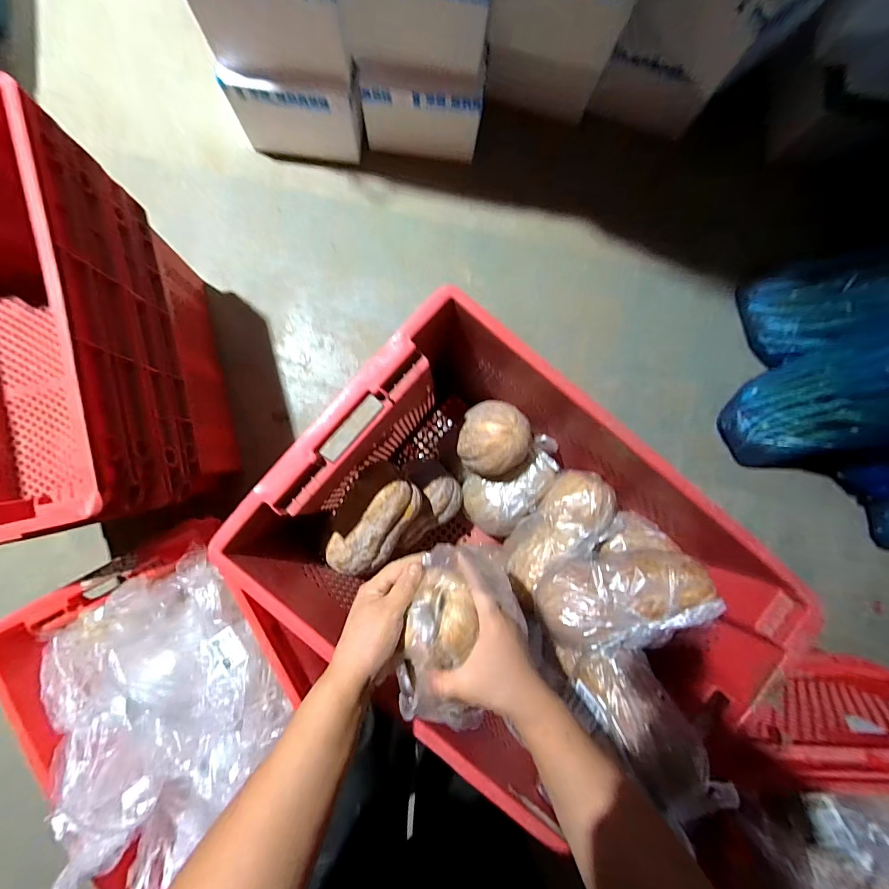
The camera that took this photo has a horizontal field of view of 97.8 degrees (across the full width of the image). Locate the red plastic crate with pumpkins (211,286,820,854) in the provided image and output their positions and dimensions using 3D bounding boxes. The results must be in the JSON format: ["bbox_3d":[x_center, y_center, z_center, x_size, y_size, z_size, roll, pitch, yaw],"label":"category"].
[{"bbox_3d":[0.081,0.161,0.588,0.584,0.329,0.427,44,85,0],"label":"red plastic crate with pumpkins"}]

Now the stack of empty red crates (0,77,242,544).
[{"bbox_3d":[-0.727,-0.162,0.706,0.412,0.430,0.621,-12,87,-4],"label":"stack of empty red crates"}]

